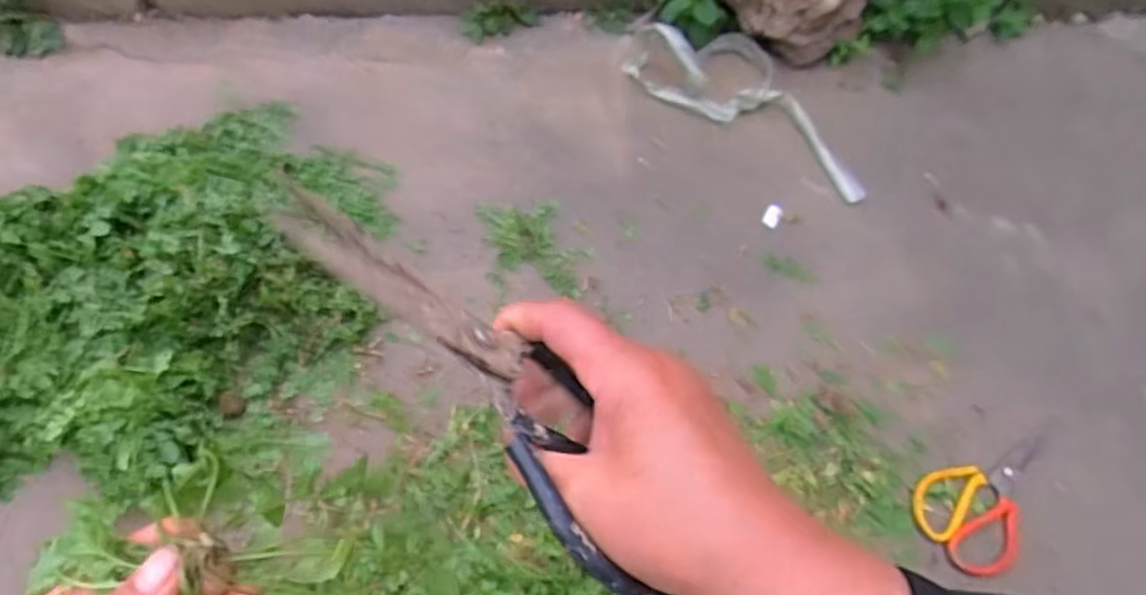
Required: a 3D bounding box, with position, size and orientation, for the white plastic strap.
[{"bbox_3d":[0.246,-0.284,0.959,0.396,0.060,0.150,34,66,13],"label":"white plastic strap"}]

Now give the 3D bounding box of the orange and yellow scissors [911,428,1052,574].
[{"bbox_3d":[0.450,0.211,0.738,0.192,0.011,0.103,-22,68,-15],"label":"orange and yellow scissors"}]

